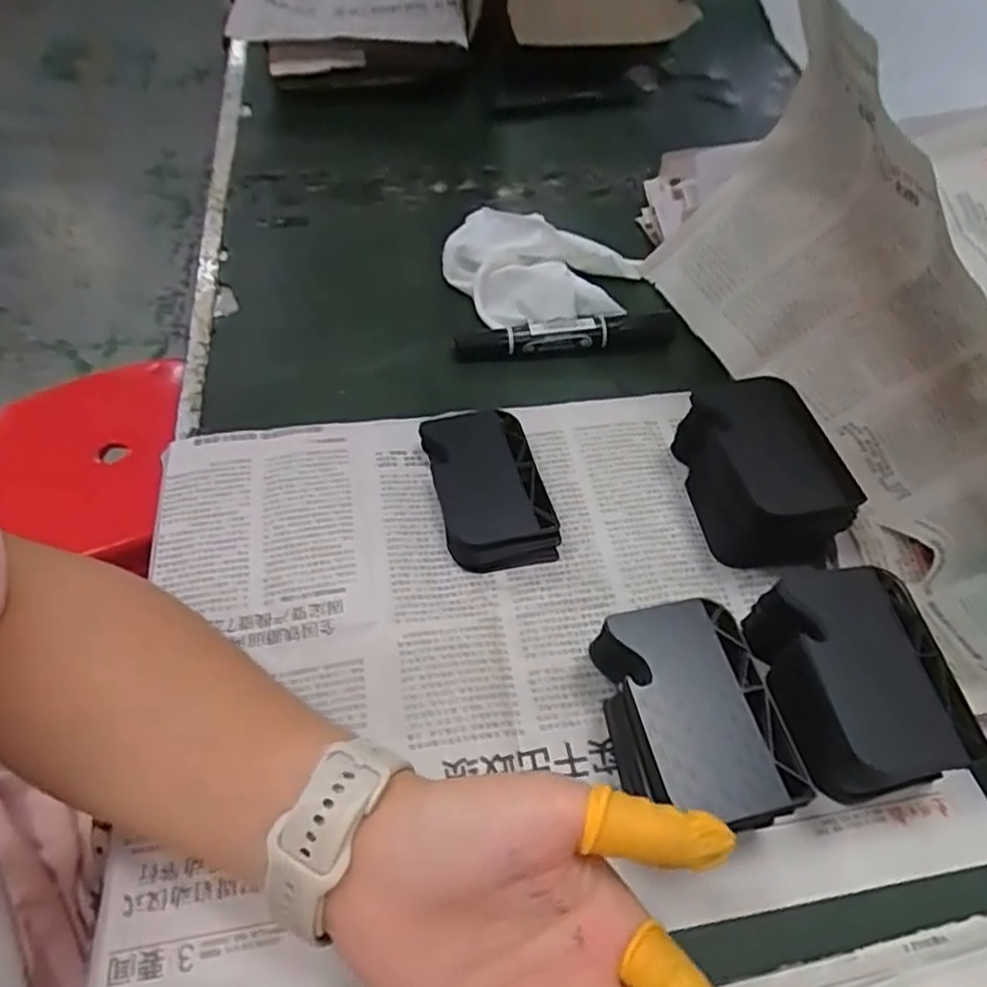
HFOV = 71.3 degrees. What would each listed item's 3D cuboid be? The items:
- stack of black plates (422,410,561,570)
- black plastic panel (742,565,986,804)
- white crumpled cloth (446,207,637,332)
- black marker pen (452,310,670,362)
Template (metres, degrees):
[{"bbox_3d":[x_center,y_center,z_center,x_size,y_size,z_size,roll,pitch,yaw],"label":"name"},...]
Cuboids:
[{"bbox_3d":[-0.003,-0.005,0.366,0.055,0.016,0.092,-10,57,-10],"label":"stack of black plates"},{"bbox_3d":[0.149,0.078,0.293,0.071,0.044,0.088,-4,56,-6],"label":"black plastic panel"},{"bbox_3d":[0.030,-0.153,0.474,0.131,0.034,0.086,12,56,4],"label":"white crumpled cloth"},{"bbox_3d":[0.047,-0.101,0.440,0.140,0.018,0.019,-5,56,-7],"label":"black marker pen"}]

